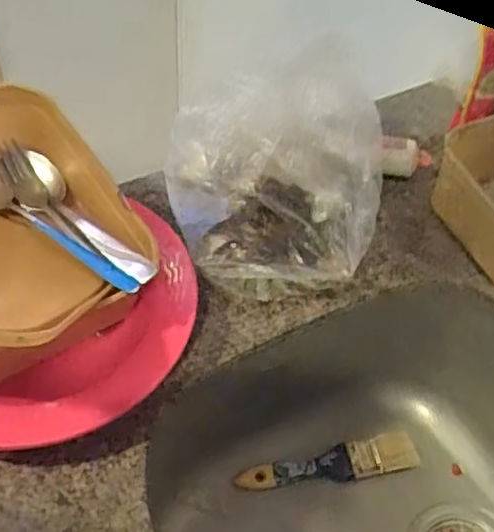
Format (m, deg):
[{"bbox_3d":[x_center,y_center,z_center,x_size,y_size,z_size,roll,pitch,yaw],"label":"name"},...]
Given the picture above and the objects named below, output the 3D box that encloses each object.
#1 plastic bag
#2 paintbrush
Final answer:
[{"bbox_3d":[0.023,-0.076,0.519,0.166,0.108,0.186,-7,52,-10],"label":"plastic bag"},{"bbox_3d":[0.084,0.201,0.628,0.187,0.019,0.037,-11,53,-13],"label":"paintbrush"}]

